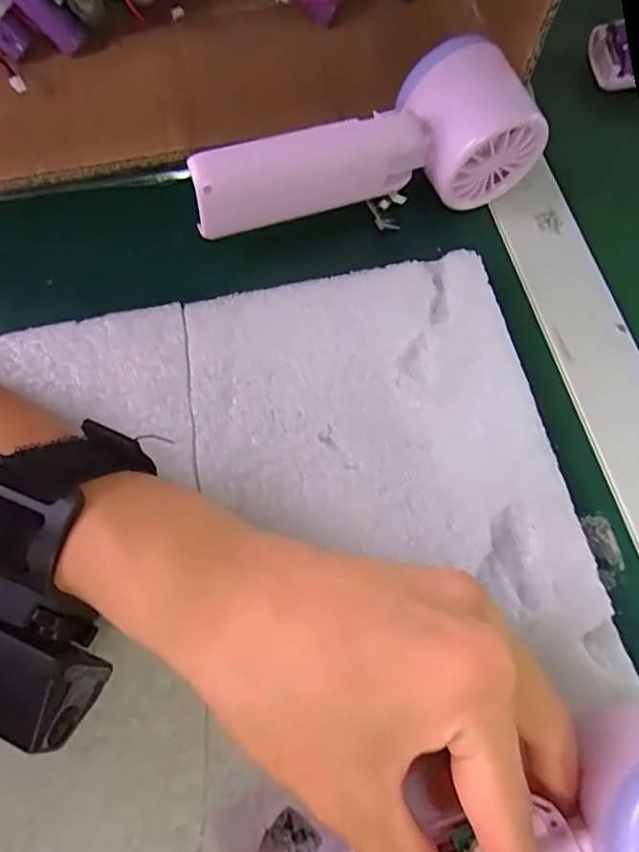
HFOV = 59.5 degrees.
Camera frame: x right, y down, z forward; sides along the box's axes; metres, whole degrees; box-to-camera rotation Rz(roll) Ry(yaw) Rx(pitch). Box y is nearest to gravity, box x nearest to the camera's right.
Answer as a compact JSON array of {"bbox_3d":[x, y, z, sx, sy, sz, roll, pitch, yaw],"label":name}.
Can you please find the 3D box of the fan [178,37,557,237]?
[{"bbox_3d":[0.021,-0.125,0.260,0.163,0.048,0.050,-20,71,-10],"label":"fan"}]

